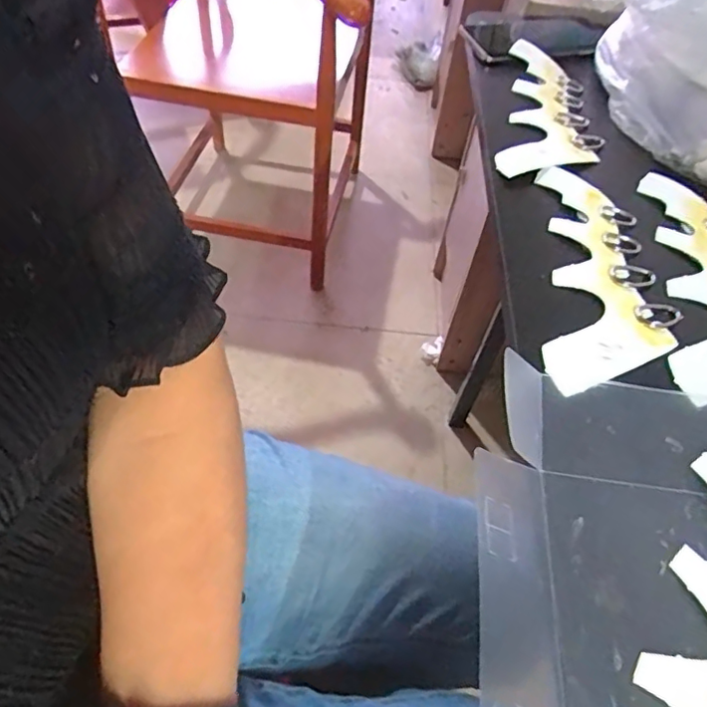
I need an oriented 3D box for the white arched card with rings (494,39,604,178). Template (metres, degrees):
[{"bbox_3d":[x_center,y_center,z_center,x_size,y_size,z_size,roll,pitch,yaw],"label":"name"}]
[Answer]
[{"bbox_3d":[0.183,-0.230,0.529,0.082,0.009,0.226,13,53,5],"label":"white arched card with rings"}]

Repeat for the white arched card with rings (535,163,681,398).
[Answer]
[{"bbox_3d":[0.172,-0.061,0.399,0.084,0.004,0.212,9,53,1],"label":"white arched card with rings"}]

